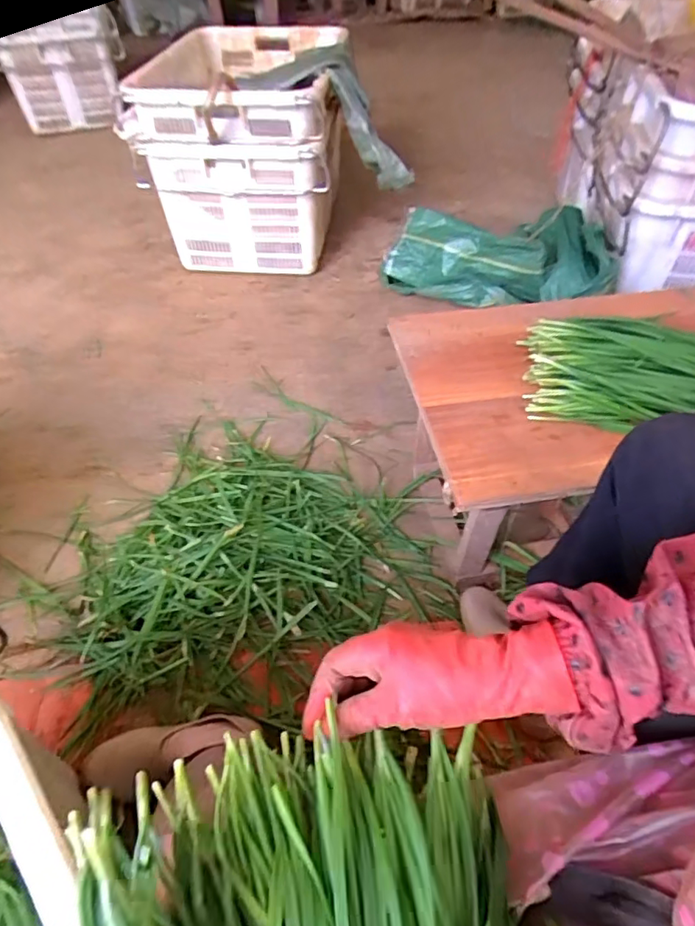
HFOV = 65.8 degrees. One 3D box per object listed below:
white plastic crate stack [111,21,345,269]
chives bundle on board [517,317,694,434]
[{"bbox_3d":[-0.269,-0.897,1.549,0.482,0.468,0.628,3,50,1],"label":"white plastic crate stack"},{"bbox_3d":[0.444,-0.118,0.726,0.384,0.067,0.198,8,51,6],"label":"chives bundle on board"}]

